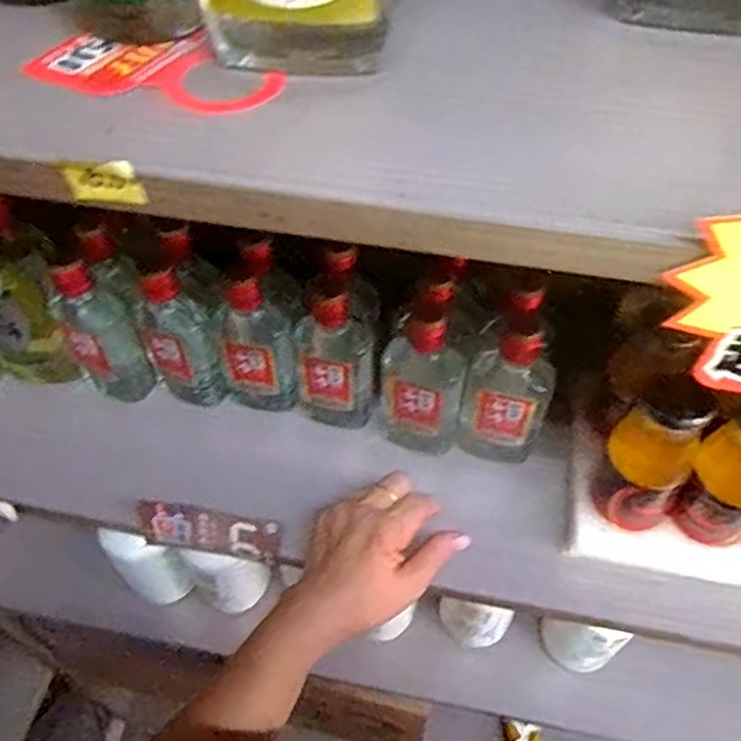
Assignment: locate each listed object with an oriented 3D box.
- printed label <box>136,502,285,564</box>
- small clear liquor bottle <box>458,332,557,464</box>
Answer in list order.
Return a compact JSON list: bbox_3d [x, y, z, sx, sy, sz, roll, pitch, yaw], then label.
[{"bbox_3d":[-0.118,0.117,0.483,0.104,0.039,0.010,7,25,8],"label":"printed label"},{"bbox_3d":[0.099,0.022,0.483,0.059,0.137,0.029,8,52,7],"label":"small clear liquor bottle"}]

